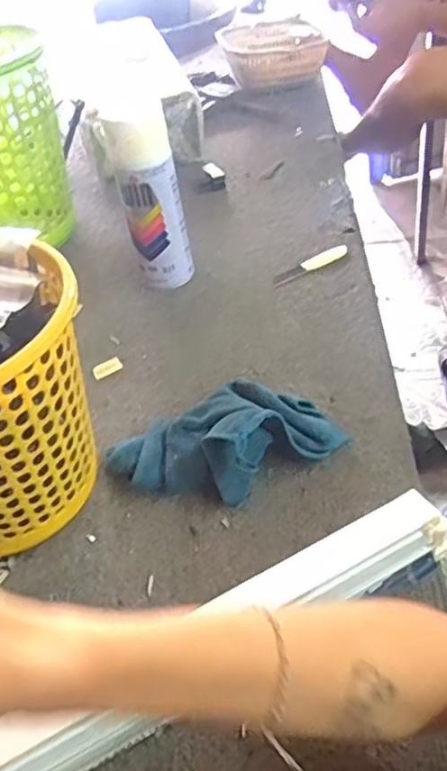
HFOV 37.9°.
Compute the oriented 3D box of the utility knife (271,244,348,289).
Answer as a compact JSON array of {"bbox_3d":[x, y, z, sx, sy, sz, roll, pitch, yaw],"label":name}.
[{"bbox_3d":[0.105,-0.144,0.777,0.104,0.016,0.021,-23,44,-15],"label":"utility knife"}]

